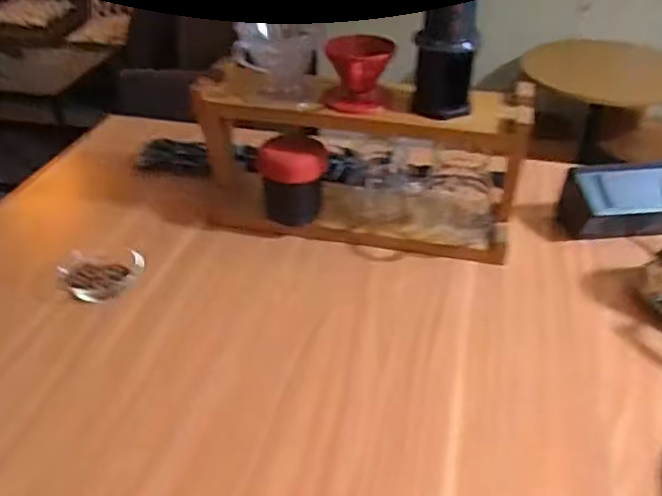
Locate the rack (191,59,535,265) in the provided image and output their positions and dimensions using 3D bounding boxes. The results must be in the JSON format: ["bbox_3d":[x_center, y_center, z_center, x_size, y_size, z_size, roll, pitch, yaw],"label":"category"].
[{"bbox_3d":[0.032,-0.115,0.858,0.439,0.212,0.123,7,37,12],"label":"rack"}]

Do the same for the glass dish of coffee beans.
[{"bbox_3d":[-0.304,0.035,0.817,0.096,0.023,0.079,7,37,12],"label":"glass dish of coffee beans"}]

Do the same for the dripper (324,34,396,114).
[{"bbox_3d":[0.039,-0.214,0.801,0.087,0.086,0.105,-4,37,-4],"label":"dripper"}]

